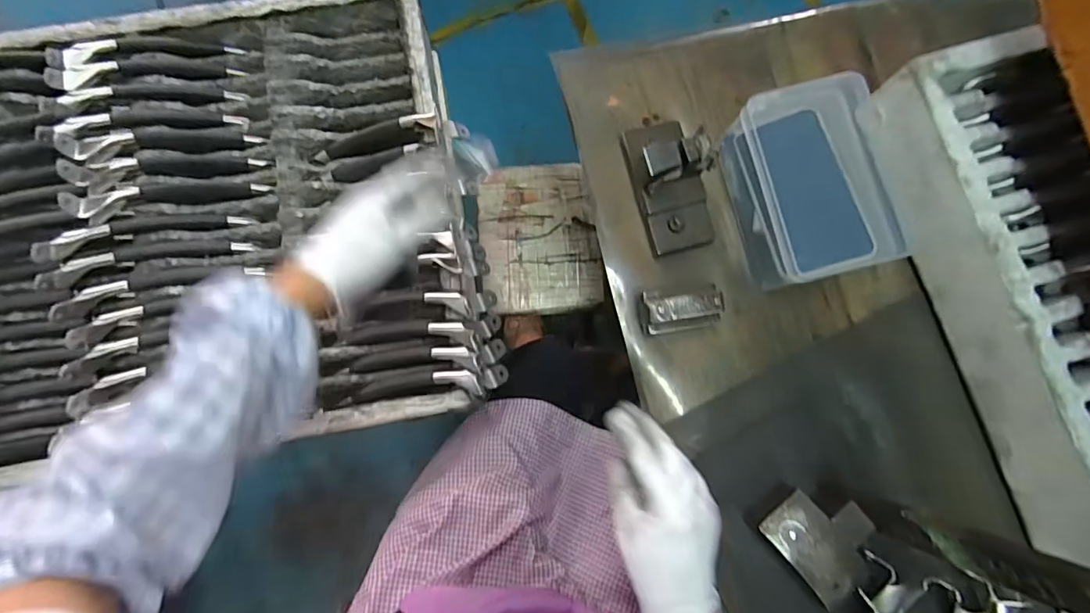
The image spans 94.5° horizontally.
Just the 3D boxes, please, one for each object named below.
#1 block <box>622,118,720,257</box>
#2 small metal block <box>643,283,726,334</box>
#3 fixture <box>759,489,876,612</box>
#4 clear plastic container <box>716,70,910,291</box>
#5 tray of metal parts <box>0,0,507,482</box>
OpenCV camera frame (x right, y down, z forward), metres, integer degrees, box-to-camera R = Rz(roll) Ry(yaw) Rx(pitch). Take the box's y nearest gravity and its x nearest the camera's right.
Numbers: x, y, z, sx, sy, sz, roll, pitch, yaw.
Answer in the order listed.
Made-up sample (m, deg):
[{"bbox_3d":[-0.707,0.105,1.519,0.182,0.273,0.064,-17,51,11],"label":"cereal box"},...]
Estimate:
[{"bbox_3d":[0.123,-0.124,0.482,0.066,0.064,0.130,-14,82,-5],"label":"block"},{"bbox_3d":[0.128,0.003,0.479,0.070,0.051,0.038,-8,81,-4],"label":"small metal block"},{"bbox_3d":[0.243,0.203,0.433,0.073,0.018,0.090,-38,85,-8],"label":"fixture"},{"bbox_3d":[0.249,-0.120,0.489,0.116,0.076,0.193,-12,82,-4],"label":"clear plastic container"},{"bbox_3d":[-0.383,-0.114,0.593,0.596,0.090,0.551,-9,82,-4],"label":"tray of metal parts"}]

